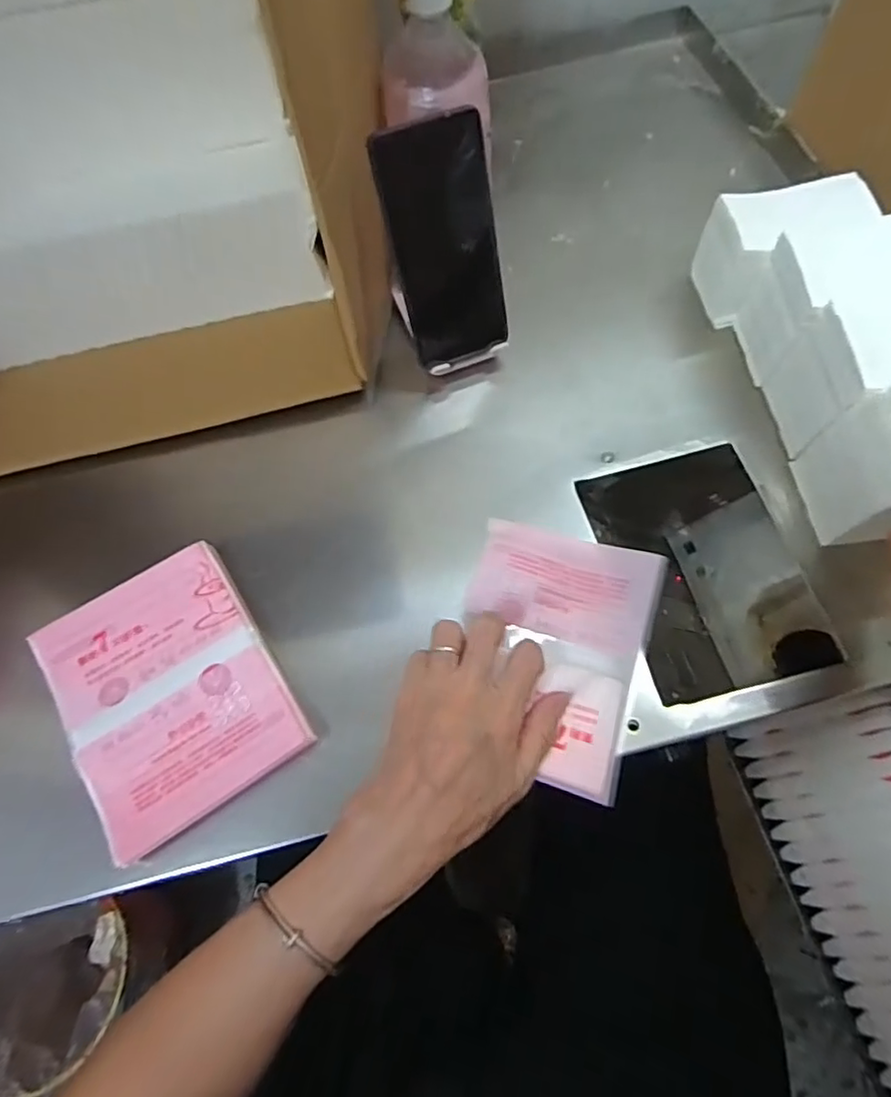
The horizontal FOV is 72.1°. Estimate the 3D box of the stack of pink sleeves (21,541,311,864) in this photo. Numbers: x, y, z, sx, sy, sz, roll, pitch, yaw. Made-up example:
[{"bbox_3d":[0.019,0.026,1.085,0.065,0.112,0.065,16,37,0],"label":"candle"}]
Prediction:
[{"bbox_3d":[-0.175,0.089,0.389,0.123,0.016,0.158,-32,67,-11],"label":"stack of pink sleeves"}]

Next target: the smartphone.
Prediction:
[{"bbox_3d":[0.002,-0.215,0.443,0.076,0.160,0.007,-23,43,-7],"label":"smartphone"}]

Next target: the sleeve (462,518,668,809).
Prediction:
[{"bbox_3d":[0.068,0.063,0.399,0.120,0.017,0.164,14,67,10],"label":"sleeve"}]

